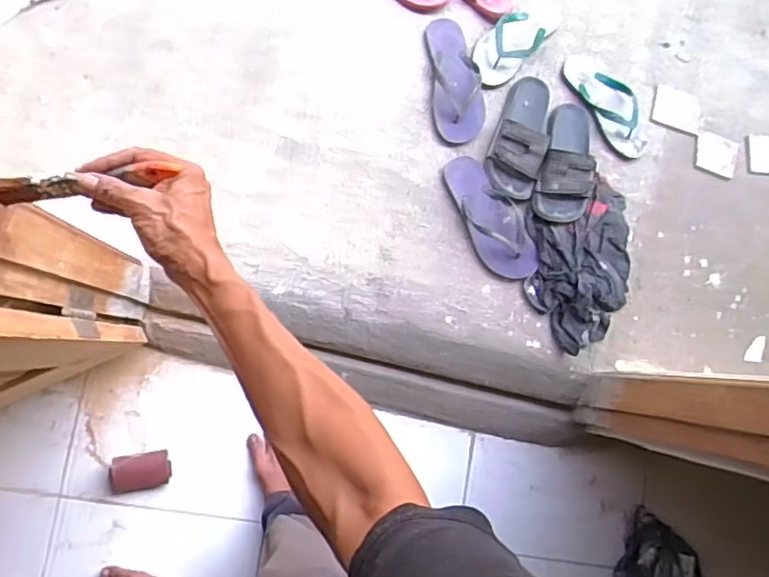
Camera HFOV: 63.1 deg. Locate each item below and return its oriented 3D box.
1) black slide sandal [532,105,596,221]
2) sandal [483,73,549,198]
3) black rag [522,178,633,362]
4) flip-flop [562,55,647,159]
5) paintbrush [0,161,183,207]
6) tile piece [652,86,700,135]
[{"bbox_3d":[0.373,-0.255,1.274,0.112,0.083,0.252,18,83,-7],"label":"black slide sandal"},{"bbox_3d":[0.279,-0.314,1.271,0.106,0.065,0.263,20,83,-7],"label":"sandal"},{"bbox_3d":[0.387,-0.053,1.246,0.205,0.040,0.341,5,85,-8],"label":"black rag"},{"bbox_3d":[0.483,-0.396,1.333,0.115,0.035,0.254,-33,91,-10],"label":"flip-flop"},{"bbox_3d":[-0.260,-0.089,0.533,0.166,0.016,0.021,-4,86,10],"label":"paintbrush"},{"bbox_3d":[0.641,-0.393,1.373,0.106,0.008,0.093,14,76,-4],"label":"tile piece"}]

